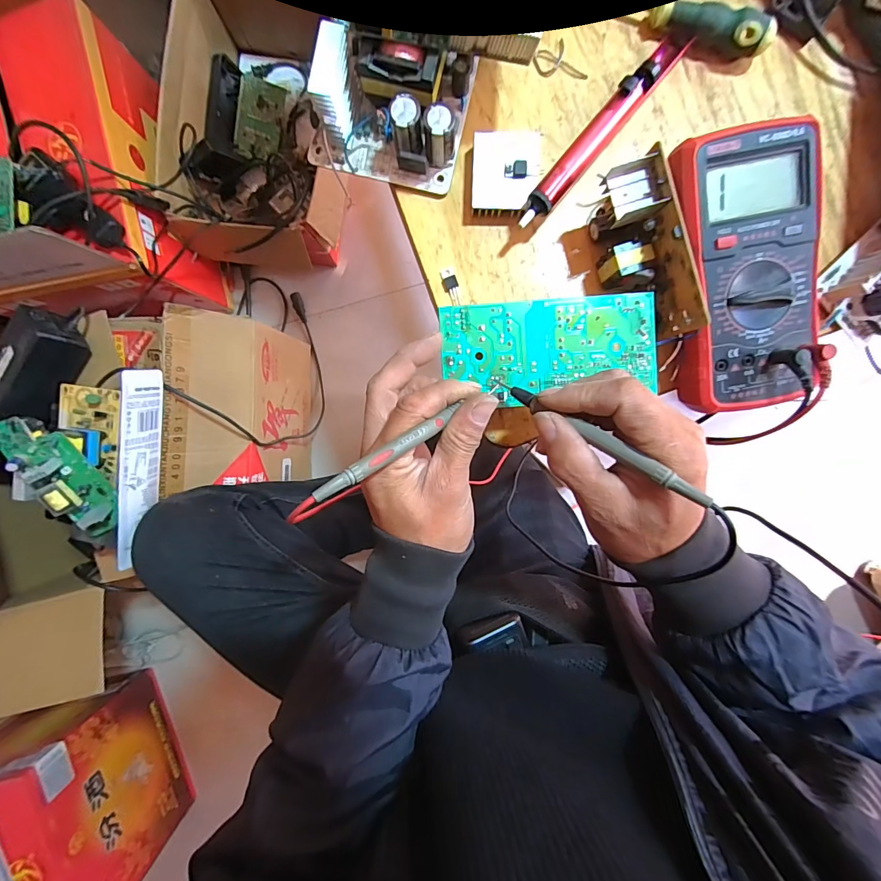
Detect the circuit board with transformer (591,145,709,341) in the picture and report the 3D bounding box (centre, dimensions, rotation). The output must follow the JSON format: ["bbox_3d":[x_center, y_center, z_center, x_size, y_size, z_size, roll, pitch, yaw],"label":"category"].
[{"bbox_3d":[0.139,-0.126,0.293,0.035,0.055,0.114,-18,93,2],"label":"circuit board with transformer"}]

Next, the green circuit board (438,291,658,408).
[{"bbox_3d":[0.075,-0.064,0.293,0.145,0.004,0.066,-4,94,1],"label":"green circuit board"}]

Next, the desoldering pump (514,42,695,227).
[{"bbox_3d":[0.116,-0.221,0.300,0.017,0.024,0.175,40,94,-2],"label":"desoldering pump"}]

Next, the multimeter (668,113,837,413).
[{"bbox_3d":[0.211,-0.112,0.295,0.092,0.049,0.178,-12,94,2],"label":"multimeter"}]

